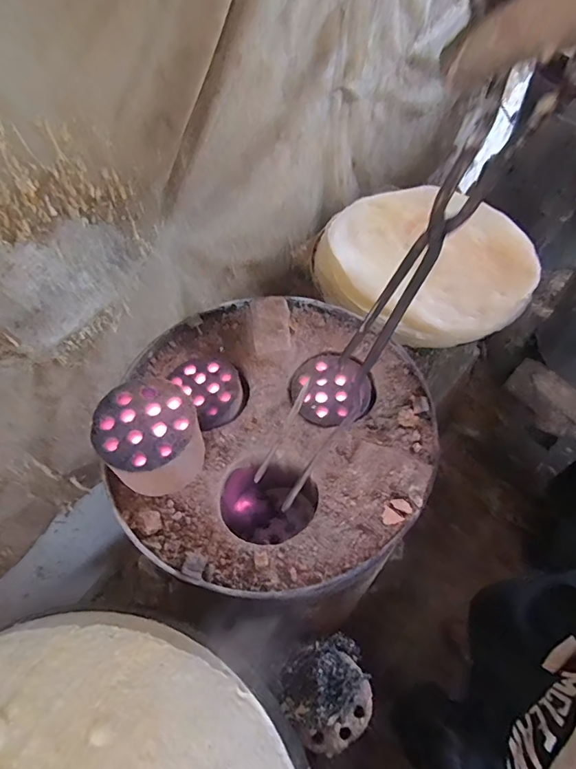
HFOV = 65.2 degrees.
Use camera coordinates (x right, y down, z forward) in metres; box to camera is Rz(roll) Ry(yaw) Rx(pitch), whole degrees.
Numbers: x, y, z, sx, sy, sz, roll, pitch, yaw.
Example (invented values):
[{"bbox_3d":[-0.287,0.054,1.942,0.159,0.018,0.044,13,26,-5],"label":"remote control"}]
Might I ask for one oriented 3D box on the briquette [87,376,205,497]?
[{"bbox_3d":[-0.143,0.060,0.484,0.097,0.093,0.098,-1,57,2],"label":"briquette"}]

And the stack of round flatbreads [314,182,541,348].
[{"bbox_3d":[0.245,-0.227,0.817,0.370,0.057,0.344,34,65,22],"label":"stack of round flatbreads"}]

